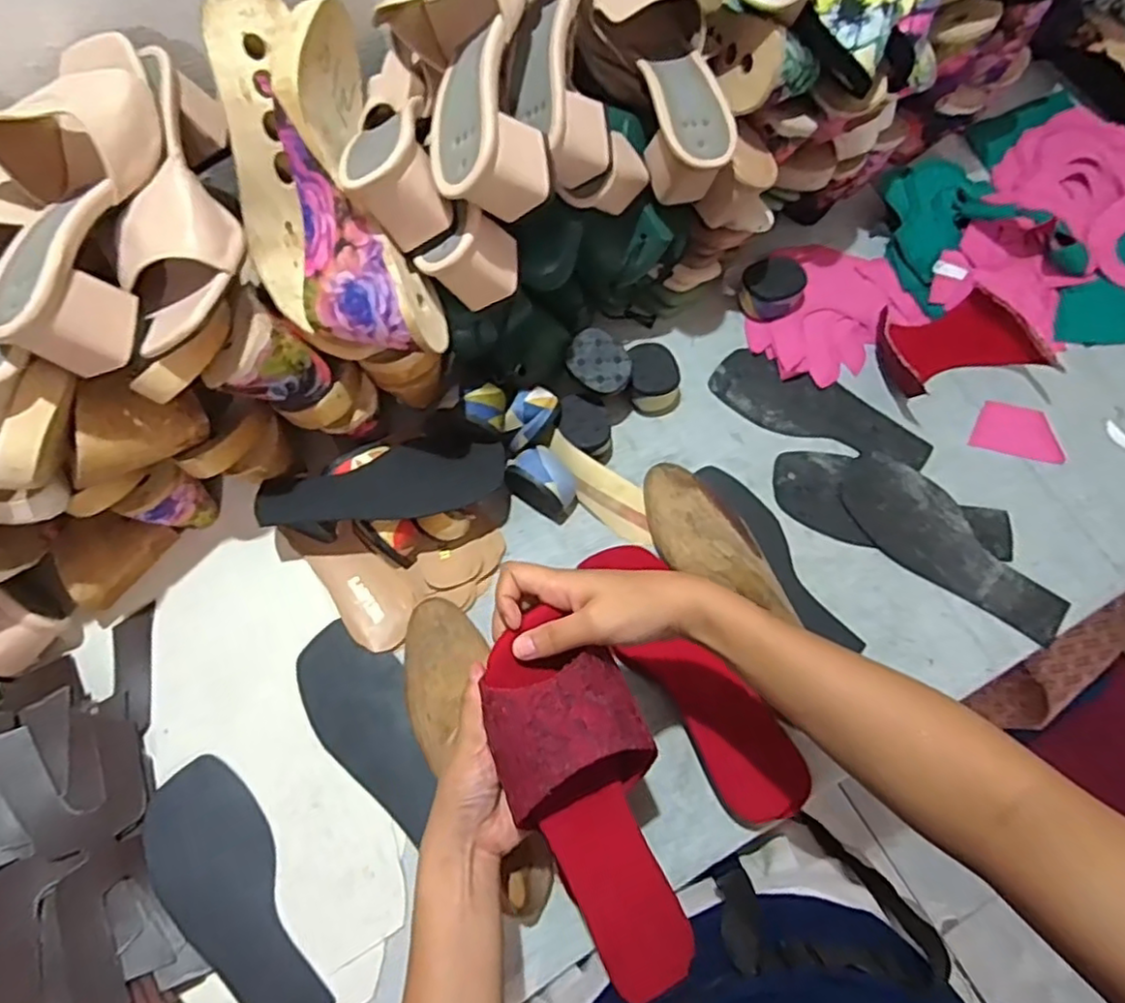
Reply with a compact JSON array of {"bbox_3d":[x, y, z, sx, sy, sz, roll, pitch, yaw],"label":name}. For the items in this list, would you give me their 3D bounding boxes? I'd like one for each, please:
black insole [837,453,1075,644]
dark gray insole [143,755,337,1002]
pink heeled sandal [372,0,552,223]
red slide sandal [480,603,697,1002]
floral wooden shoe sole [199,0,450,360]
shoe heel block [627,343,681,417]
[{"bbox_3d":[0.335,0.040,0.584,0.080,0.008,0.205,-37,72,-13],"label":"black insole"},{"bbox_3d":[-0.242,0.294,0.493,0.078,0.005,0.206,-33,71,-19],"label":"dark gray insole"},{"bbox_3d":[-0.066,-0.303,0.441,0.096,0.081,0.220,-7,74,-4],"label":"pink heeled sandal"},{"bbox_3d":[0.020,0.181,0.395,0.084,0.042,0.226,-21,97,-8],"label":"red slide sandal"},{"bbox_3d":[-0.172,-0.218,0.469,0.120,0.086,0.265,-21,93,-8],"label":"floral wooden shoe sole"},{"bbox_3d":[0.087,-0.124,0.640,0.047,0.035,0.073,-10,69,-3],"label":"shoe heel block"}]

